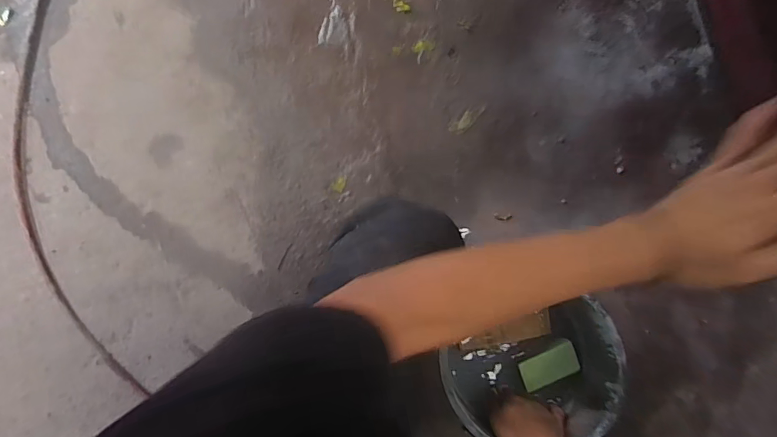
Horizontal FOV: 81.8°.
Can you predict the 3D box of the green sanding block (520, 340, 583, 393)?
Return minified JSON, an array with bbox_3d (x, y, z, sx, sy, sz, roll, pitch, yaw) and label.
[{"bbox_3d":[0.266,0.242,0.733,0.107,0.019,0.051,-17,80,-20],"label":"green sanding block"}]

